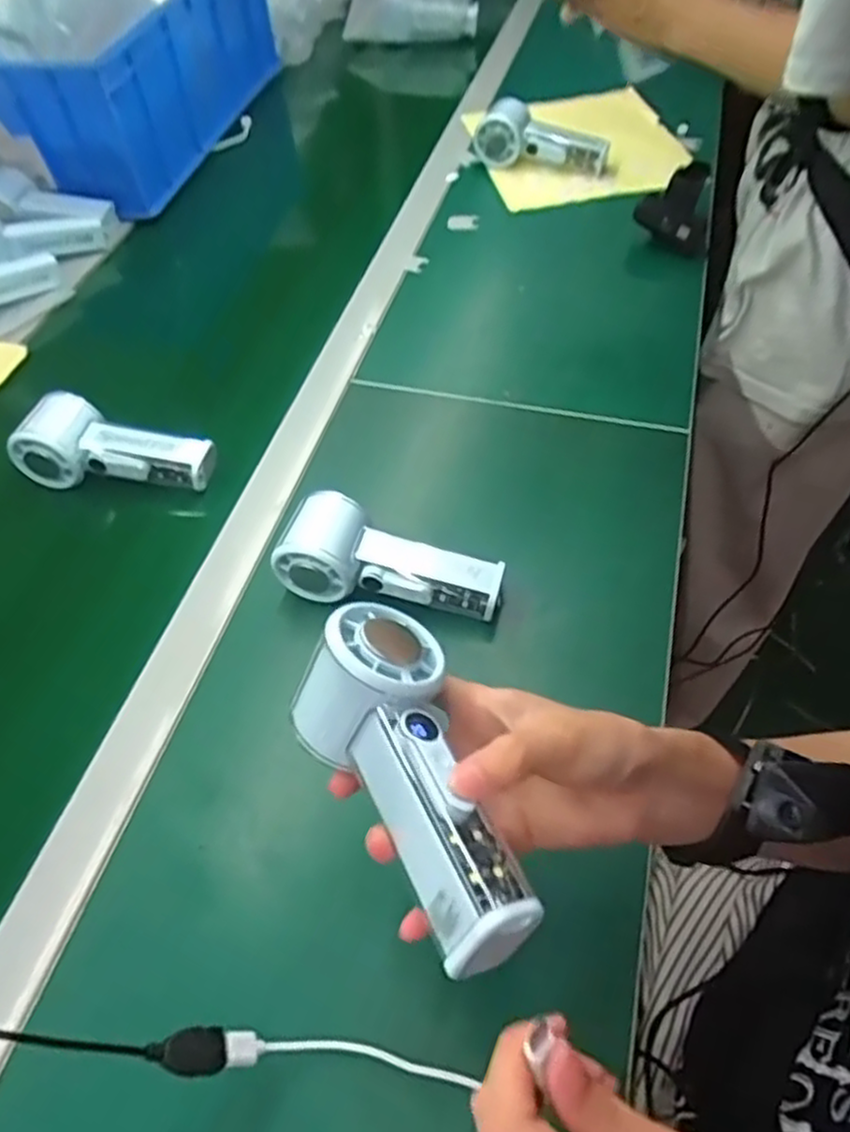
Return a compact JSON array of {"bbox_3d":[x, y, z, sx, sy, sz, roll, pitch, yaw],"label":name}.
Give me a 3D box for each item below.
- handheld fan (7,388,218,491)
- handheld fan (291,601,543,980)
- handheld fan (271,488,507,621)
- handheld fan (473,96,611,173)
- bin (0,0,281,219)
[{"bbox_3d":[-0.247,-0.099,0.602,0.150,0.056,0.055,4,53,8],"label":"handheld fan"},{"bbox_3d":[-0.007,0.082,0.307,0.066,0.043,0.153,-23,53,-12],"label":"handheld fan"},{"bbox_3d":[-0.023,-0.001,0.519,0.147,0.046,0.054,16,55,0],"label":"handheld fan"},{"bbox_3d":[0.134,-0.490,0.873,0.151,0.060,0.055,10,53,-4],"label":"handheld fan"},{"bbox_3d":[-0.412,-0.657,0.965,0.302,0.127,0.509,8,54,11],"label":"bin"}]

